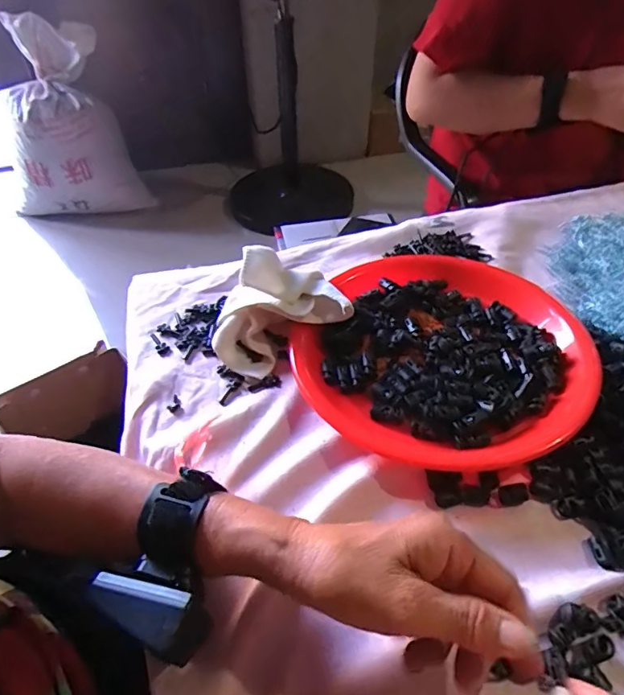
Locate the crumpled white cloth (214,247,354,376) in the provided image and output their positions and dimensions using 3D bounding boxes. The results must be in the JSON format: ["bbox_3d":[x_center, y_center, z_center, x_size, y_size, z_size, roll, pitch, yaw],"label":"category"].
[{"bbox_3d":[-0.038,-0.042,0.458,0.125,0.066,0.094,-20,49,-17],"label":"crumpled white cloth"}]

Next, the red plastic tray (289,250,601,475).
[{"bbox_3d":[0.119,-0.003,0.441,0.243,0.023,0.244,27,55,27],"label":"red plastic tray"}]

